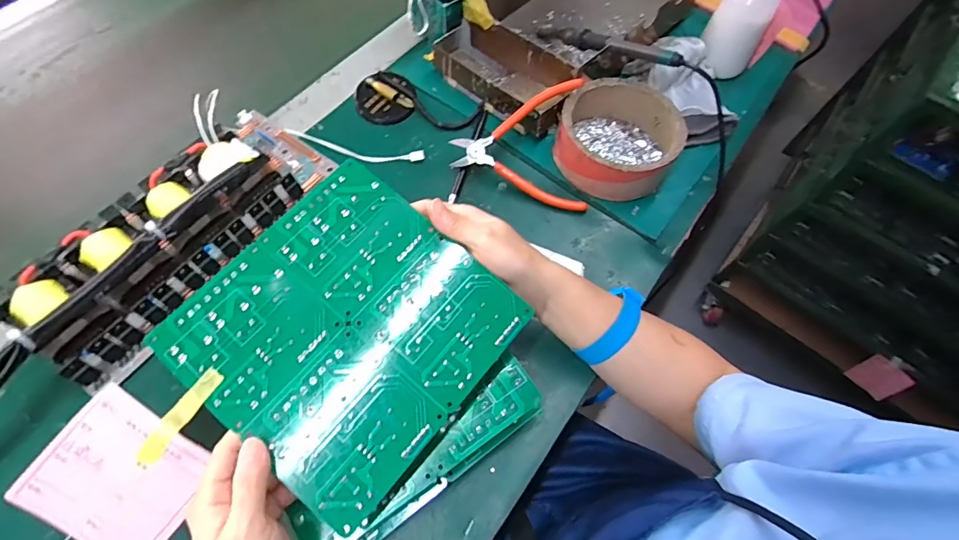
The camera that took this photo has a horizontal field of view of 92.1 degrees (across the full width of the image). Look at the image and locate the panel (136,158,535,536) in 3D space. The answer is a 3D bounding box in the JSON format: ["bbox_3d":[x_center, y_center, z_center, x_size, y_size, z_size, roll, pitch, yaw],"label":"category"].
[{"bbox_3d":[-0.088,0.037,0.312,0.180,0.004,0.180,40,72,9],"label":"panel"}]

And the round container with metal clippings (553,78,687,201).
[{"bbox_3d":[0.144,-0.137,0.487,0.118,0.057,0.115,1,63,-2],"label":"round container with metal clippings"}]

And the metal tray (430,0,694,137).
[{"bbox_3d":[0.114,-0.314,0.565,0.173,0.066,0.333,39,68,16],"label":"metal tray"}]

